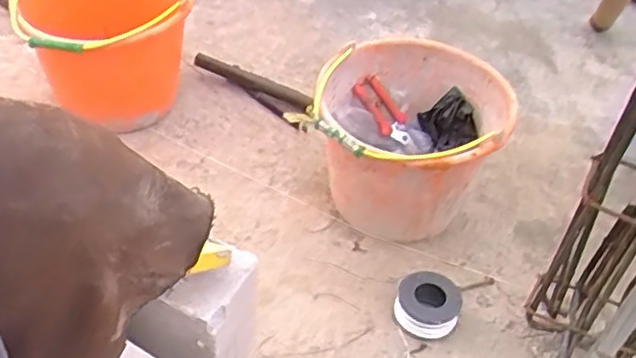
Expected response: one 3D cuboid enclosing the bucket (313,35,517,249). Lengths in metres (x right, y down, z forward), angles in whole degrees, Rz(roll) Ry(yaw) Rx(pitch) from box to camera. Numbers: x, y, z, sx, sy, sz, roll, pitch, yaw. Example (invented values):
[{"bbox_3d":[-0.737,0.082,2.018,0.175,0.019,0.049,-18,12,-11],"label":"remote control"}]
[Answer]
[{"bbox_3d":[0.133,-0.043,1.005,0.263,0.222,0.271,4,42,-4],"label":"bucket"}]

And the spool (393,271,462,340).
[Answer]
[{"bbox_3d":[0.149,0.173,0.905,0.083,0.053,0.080,3,43,-2],"label":"spool"}]

